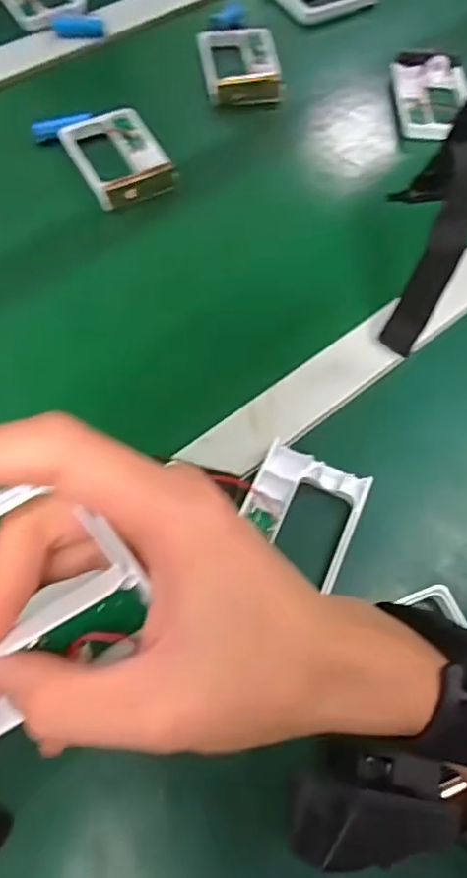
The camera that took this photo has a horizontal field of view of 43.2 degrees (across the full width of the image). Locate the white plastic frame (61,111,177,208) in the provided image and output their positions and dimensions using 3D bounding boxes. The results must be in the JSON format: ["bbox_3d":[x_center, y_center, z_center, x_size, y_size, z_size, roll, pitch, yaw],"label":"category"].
[{"bbox_3d":[-0.097,-0.241,0.500,0.073,0.016,0.104,-24,68,-14],"label":"white plastic frame"}]

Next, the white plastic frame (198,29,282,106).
[{"bbox_3d":[0.008,-0.365,0.567,0.075,0.015,0.106,-6,65,-6],"label":"white plastic frame"}]

